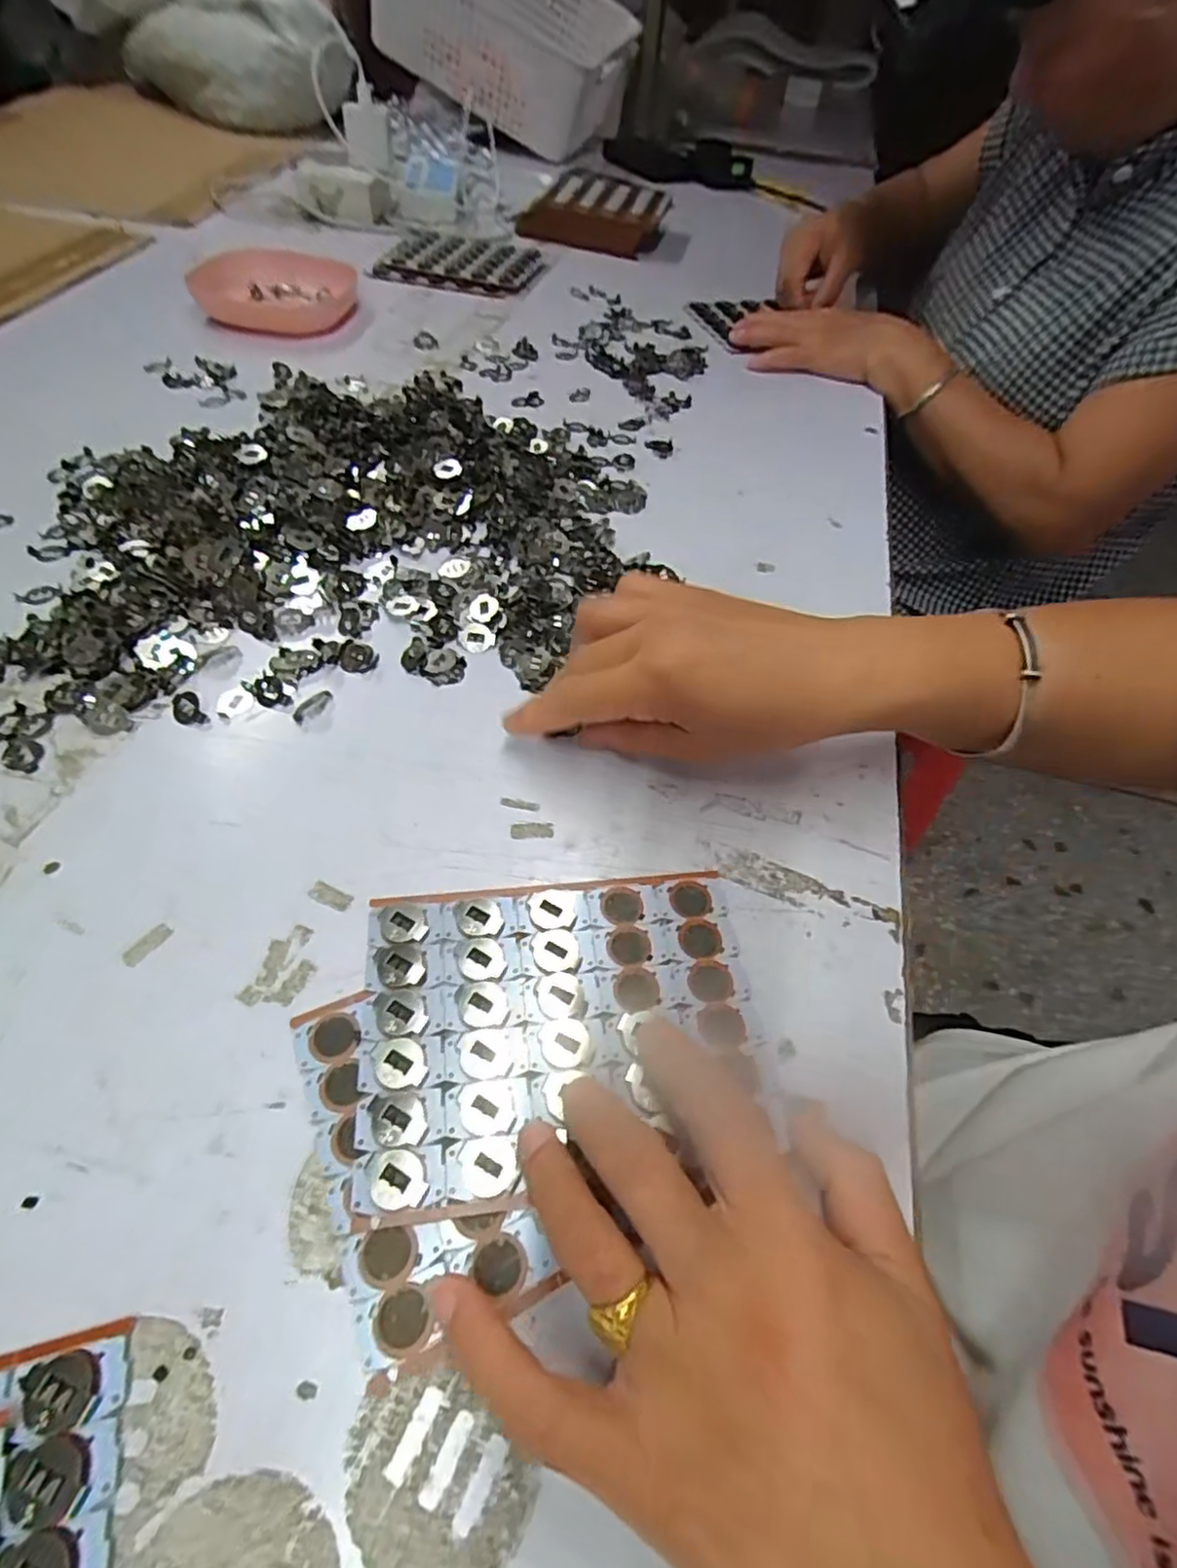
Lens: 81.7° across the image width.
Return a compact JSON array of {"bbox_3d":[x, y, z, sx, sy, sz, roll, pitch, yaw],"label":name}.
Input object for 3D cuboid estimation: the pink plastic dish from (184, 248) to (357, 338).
[{"bbox_3d":[-0.287,-0.454,0.625,0.122,0.032,0.130,3,53,-2],"label":"pink plastic dish"}]

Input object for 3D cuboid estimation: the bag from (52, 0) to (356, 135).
[{"bbox_3d":[-0.551,-1.117,0.946,0.325,0.271,0.396,-21,57,-19],"label":"bag"}]

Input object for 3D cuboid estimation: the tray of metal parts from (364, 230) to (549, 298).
[{"bbox_3d":[-0.137,-0.575,0.739,0.170,0.010,0.158,11,53,4],"label":"tray of metal parts"}]

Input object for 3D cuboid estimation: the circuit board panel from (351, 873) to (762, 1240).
[{"bbox_3d":[-0.011,0.089,0.260,0.145,0.006,0.117,-2,53,-6],"label":"circuit board panel"}]

